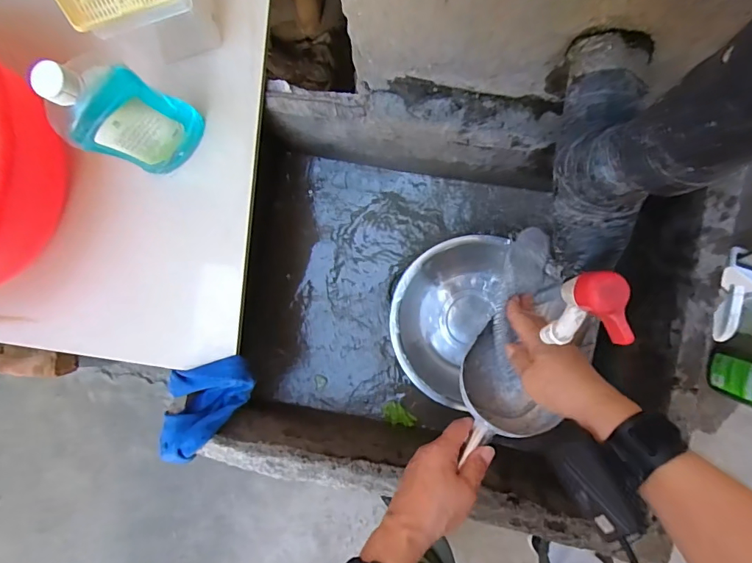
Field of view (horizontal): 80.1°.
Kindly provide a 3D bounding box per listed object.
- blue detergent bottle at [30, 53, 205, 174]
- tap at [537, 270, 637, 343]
[{"bbox_3d":[-0.246,-0.162,0.443,0.048,0.168,0.085,39,95,4],"label":"blue detergent bottle"},{"bbox_3d":[0.156,0.019,0.334,0.042,0.063,0.052,-7,90,6],"label":"tap"}]

